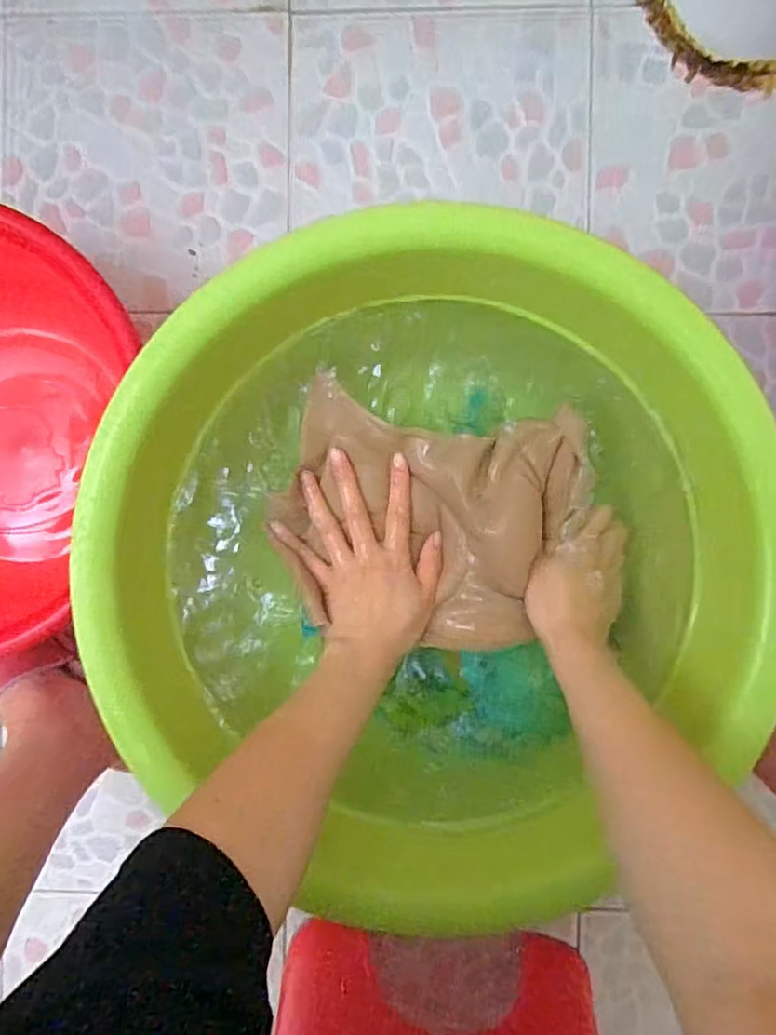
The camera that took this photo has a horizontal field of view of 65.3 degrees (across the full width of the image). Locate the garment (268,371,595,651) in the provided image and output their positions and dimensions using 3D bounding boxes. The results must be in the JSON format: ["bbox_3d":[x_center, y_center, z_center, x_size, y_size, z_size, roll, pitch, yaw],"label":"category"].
[{"bbox_3d":[0.031,0.003,0.487,0.235,0.033,0.191,9,92,1],"label":"garment"}]

